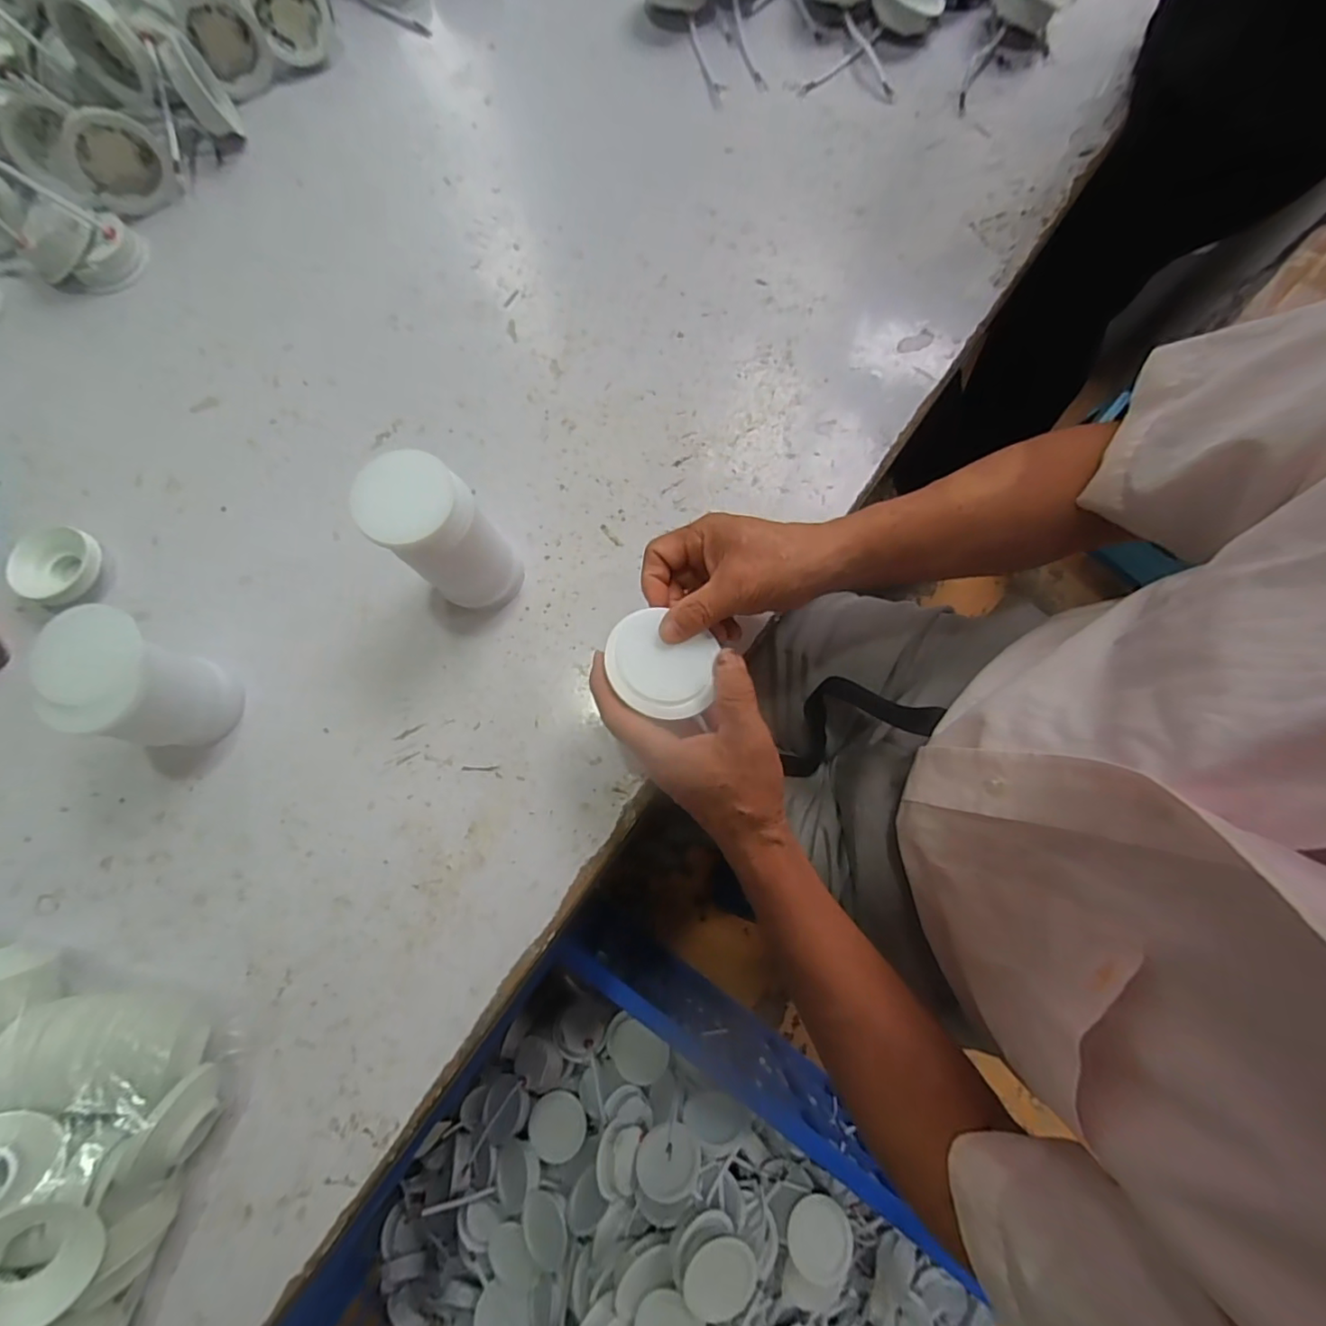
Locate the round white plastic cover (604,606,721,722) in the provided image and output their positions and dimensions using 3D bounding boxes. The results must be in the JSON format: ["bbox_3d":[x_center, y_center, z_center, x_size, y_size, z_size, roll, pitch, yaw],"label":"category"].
[{"bbox_3d":[-0.001,0.000,0.343,0.067,0.011,0.059,30,76,9],"label":"round white plastic cover"}]

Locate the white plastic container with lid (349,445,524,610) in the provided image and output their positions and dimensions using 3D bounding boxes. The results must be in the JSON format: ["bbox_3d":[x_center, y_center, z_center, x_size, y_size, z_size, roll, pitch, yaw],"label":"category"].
[{"bbox_3d":[-0.142,-0.080,0.384,0.065,0.116,0.065,0,76,0],"label":"white plastic container with lid"}]

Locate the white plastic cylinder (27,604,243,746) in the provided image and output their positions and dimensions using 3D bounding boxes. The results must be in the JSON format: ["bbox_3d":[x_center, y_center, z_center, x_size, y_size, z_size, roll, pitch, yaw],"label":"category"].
[{"bbox_3d":[-0.330,0.014,0.374,0.053,0.096,0.068,21,77,5],"label":"white plastic cylinder"}]

